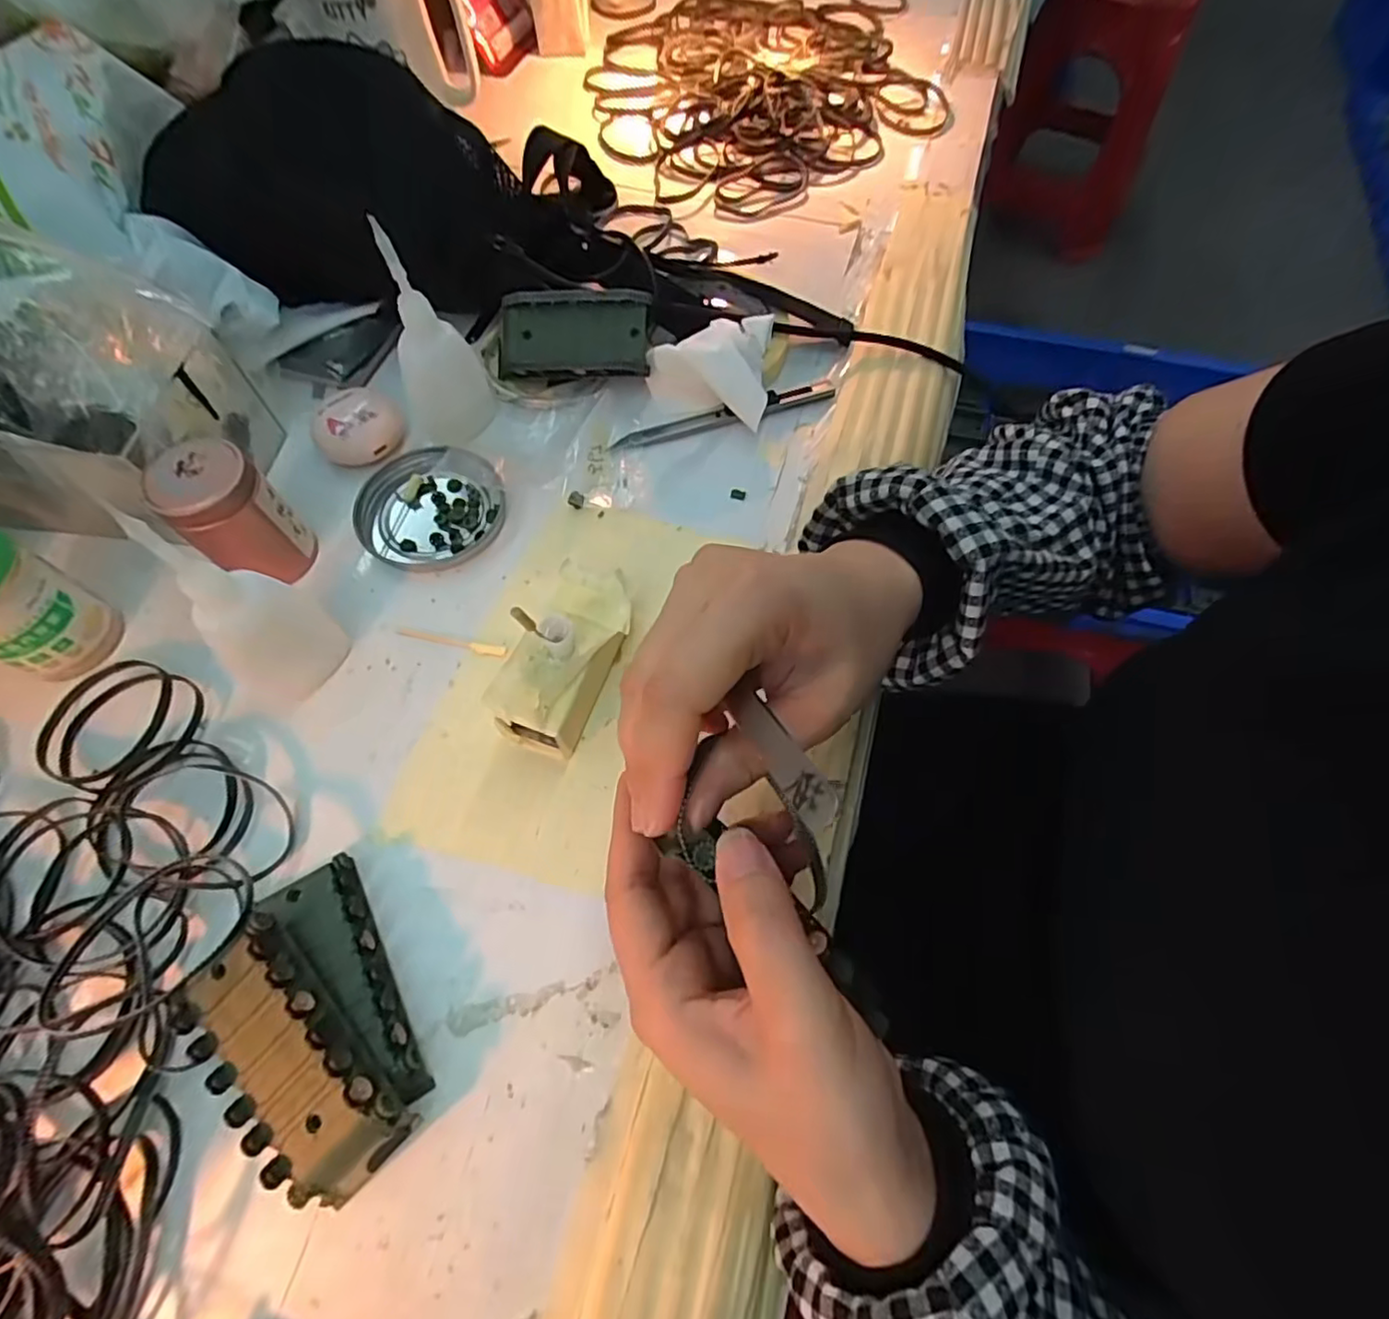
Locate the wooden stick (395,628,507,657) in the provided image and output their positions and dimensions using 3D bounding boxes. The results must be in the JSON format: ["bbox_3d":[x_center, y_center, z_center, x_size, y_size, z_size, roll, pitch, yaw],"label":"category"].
[{"bbox_3d":[-0.122,-0.009,0.319,0.058,0.004,0.006,12,65,4],"label":"wooden stick"}]

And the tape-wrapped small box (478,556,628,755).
[{"bbox_3d":[-0.057,-0.002,0.289,0.043,0.046,0.083,20,66,8],"label":"tape-wrapped small box"}]

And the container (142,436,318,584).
[{"bbox_3d":[-0.223,-0.070,0.311,0.042,0.061,0.044,0,65,-1],"label":"container"}]

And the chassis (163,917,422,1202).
[{"bbox_3d":[-0.146,0.146,0.232,0.094,0.022,0.043,43,87,14],"label":"chassis"}]

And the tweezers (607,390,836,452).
[{"bbox_3d":[0.017,-0.146,0.378,0.137,0.008,0.015,-15,66,-8],"label":"tweezers"}]

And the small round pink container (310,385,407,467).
[{"bbox_3d":[-0.192,-0.133,0.364,0.048,0.019,0.043,-29,69,-14],"label":"small round pink container"}]

